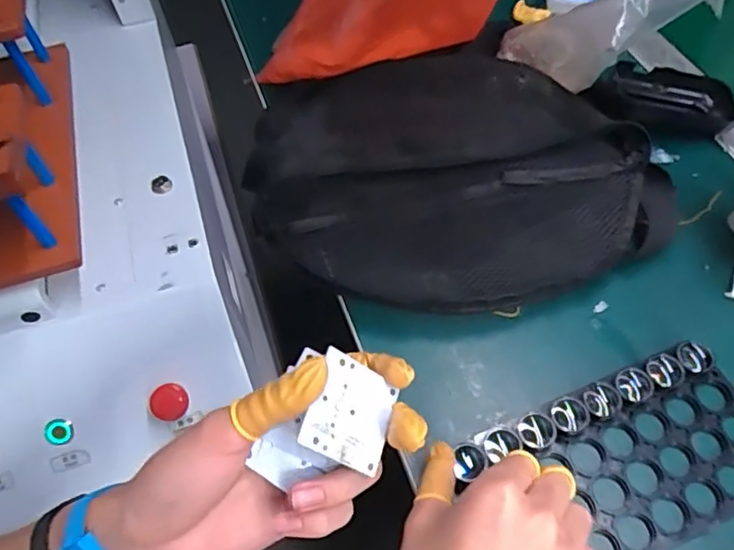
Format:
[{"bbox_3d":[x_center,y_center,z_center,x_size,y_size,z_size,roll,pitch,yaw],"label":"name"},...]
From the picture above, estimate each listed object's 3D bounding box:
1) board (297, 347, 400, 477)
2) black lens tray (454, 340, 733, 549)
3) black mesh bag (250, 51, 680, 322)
[{"bbox_3d":[-0.007,0.062,0.268,0.004,0.045,0.042,-14,50,49],"label":"board"},{"bbox_3d":[0.155,0.112,0.356,0.181,0.023,0.098,-20,57,-9],"label":"black lens tray"},{"bbox_3d":[0.064,-0.081,0.469,0.310,0.060,0.242,-9,56,-2],"label":"black mesh bag"}]

